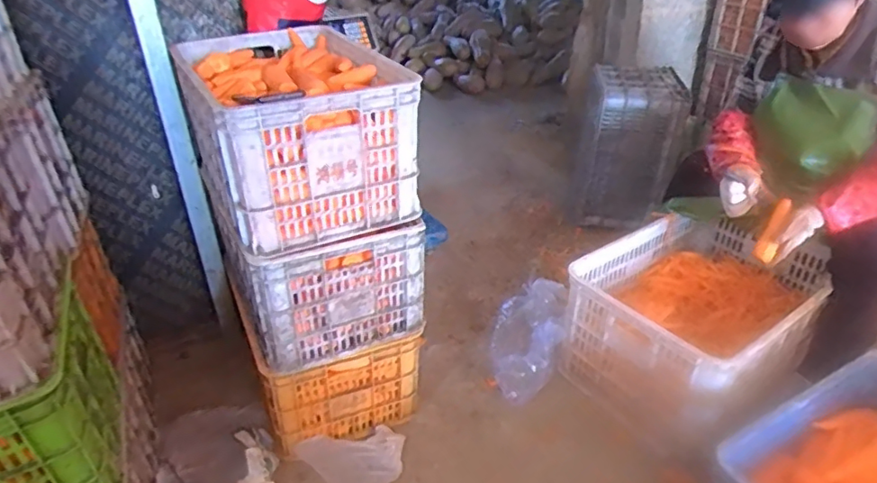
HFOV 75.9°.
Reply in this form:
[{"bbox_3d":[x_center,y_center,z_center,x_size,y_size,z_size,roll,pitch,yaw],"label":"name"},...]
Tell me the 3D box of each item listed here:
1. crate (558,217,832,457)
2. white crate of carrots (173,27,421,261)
[{"bbox_3d":[0.640,0.171,1.388,0.594,0.254,0.428,-24,38,-31],"label":"crate"},{"bbox_3d":[-0.304,-0.256,1.179,0.362,0.264,0.555,-18,35,-24],"label":"white crate of carrots"}]

